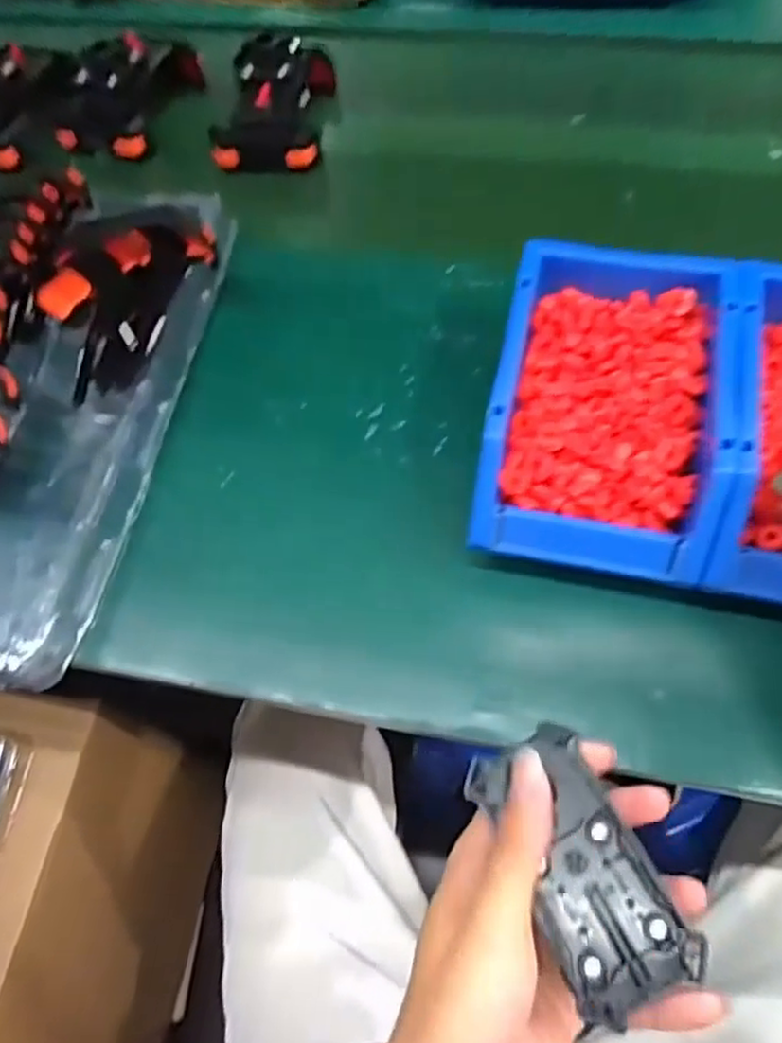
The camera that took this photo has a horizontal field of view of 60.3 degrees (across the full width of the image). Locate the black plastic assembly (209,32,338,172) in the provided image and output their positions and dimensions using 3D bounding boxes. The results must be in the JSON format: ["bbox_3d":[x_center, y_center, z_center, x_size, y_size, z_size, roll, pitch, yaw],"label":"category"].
[{"bbox_3d":[-0.104,-0.367,0.576,0.094,0.057,0.133,4,63,6],"label":"black plastic assembly"}]

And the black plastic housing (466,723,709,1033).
[{"bbox_3d":[0.075,0.138,0.275,0.055,0.012,0.101,-20,59,-6],"label":"black plastic housing"}]

